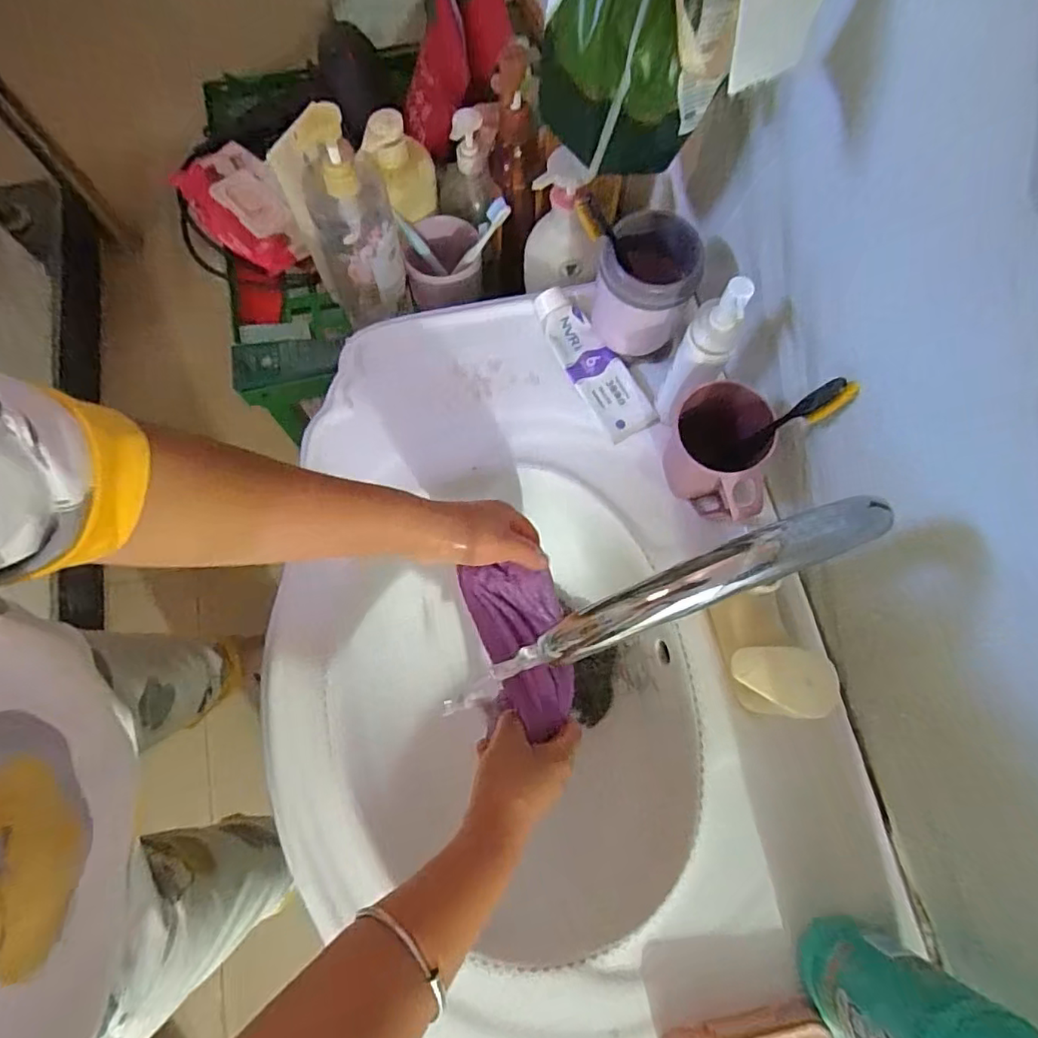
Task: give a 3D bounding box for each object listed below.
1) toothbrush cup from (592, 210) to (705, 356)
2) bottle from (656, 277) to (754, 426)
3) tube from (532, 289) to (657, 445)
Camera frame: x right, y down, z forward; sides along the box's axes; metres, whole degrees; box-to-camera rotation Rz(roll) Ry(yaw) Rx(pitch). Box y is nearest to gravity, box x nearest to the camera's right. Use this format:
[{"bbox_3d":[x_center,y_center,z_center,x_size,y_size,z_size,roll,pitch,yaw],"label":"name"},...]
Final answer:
[{"bbox_3d":[0.113,-0.210,0.539,0.079,0.129,0.089,15,74,4],"label":"toothbrush cup"},{"bbox_3d":[0.152,-0.134,0.492,0.037,0.172,0.038,0,73,0],"label":"bottle"},{"bbox_3d":[0.074,-0.157,0.583,0.050,0.028,0.167,-29,76,-8],"label":"tube"}]

